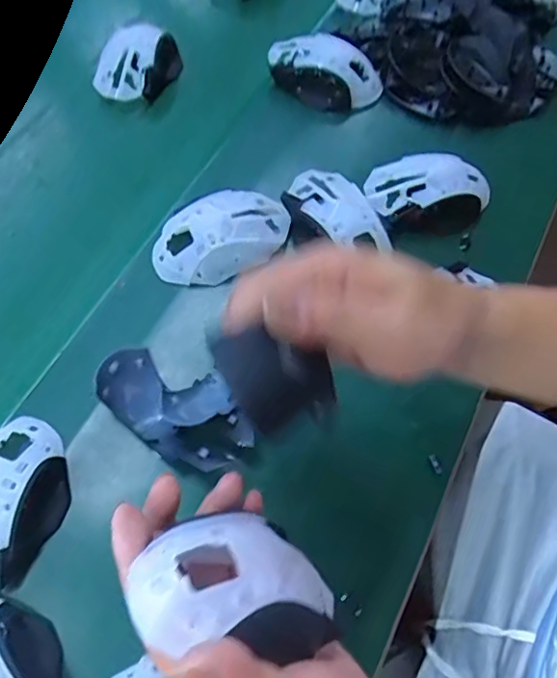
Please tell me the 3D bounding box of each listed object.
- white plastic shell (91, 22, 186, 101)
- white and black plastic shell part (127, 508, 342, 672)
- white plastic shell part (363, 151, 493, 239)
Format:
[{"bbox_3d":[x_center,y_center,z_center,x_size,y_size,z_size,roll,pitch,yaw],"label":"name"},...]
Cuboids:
[{"bbox_3d":[-0.148,-0.286,0.565,0.072,0.027,0.093,12,64,6],"label":"white plastic shell"},{"bbox_3d":[-0.018,0.112,0.241,0.035,0.091,0.058,-48,38,18],"label":"white and black plastic shell part"},{"bbox_3d":[0.136,-0.129,0.482,0.115,0.038,0.071,0,64,-1],"label":"white plastic shell part"}]

